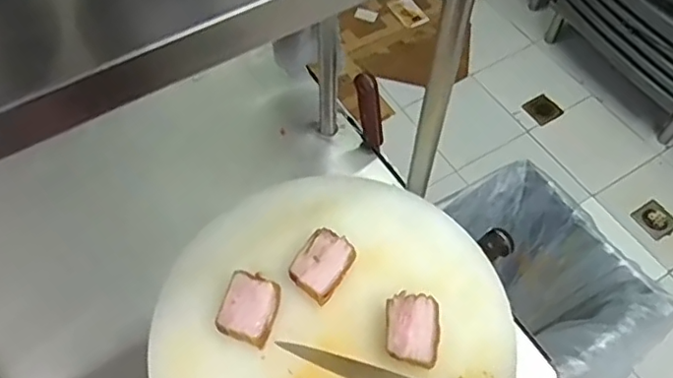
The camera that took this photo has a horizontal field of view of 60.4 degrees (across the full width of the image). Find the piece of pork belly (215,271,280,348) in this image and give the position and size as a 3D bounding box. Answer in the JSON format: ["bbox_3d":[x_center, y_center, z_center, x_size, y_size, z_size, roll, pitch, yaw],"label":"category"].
[{"bbox_3d":[-0.087,0.117,0.579,0.053,0.018,0.069,13,60,9],"label":"piece of pork belly"}]

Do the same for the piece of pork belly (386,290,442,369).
[{"bbox_3d":[0.074,0.135,0.561,0.051,0.017,0.067,3,59,3],"label":"piece of pork belly"}]

